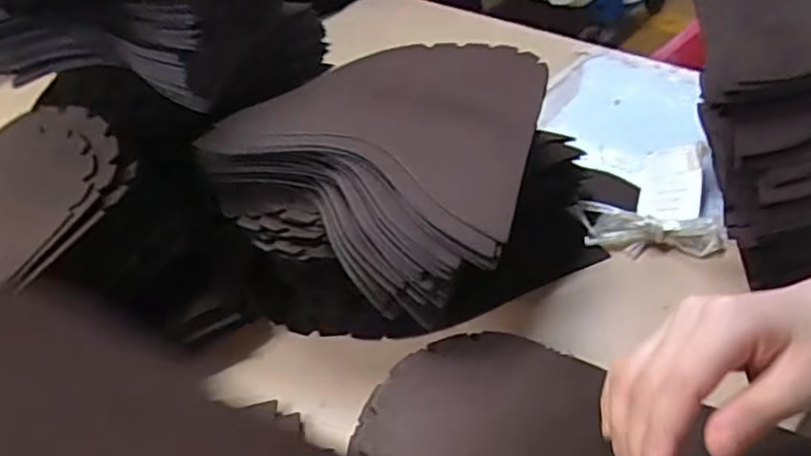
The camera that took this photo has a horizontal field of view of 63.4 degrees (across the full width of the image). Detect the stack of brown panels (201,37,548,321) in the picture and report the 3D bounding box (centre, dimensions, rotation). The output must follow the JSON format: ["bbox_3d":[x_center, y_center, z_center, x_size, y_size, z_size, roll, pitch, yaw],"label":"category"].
[{"bbox_3d":[0.004,-0.073,0.541,0.257,0.078,0.278,20,51,29],"label":"stack of brown panels"}]

